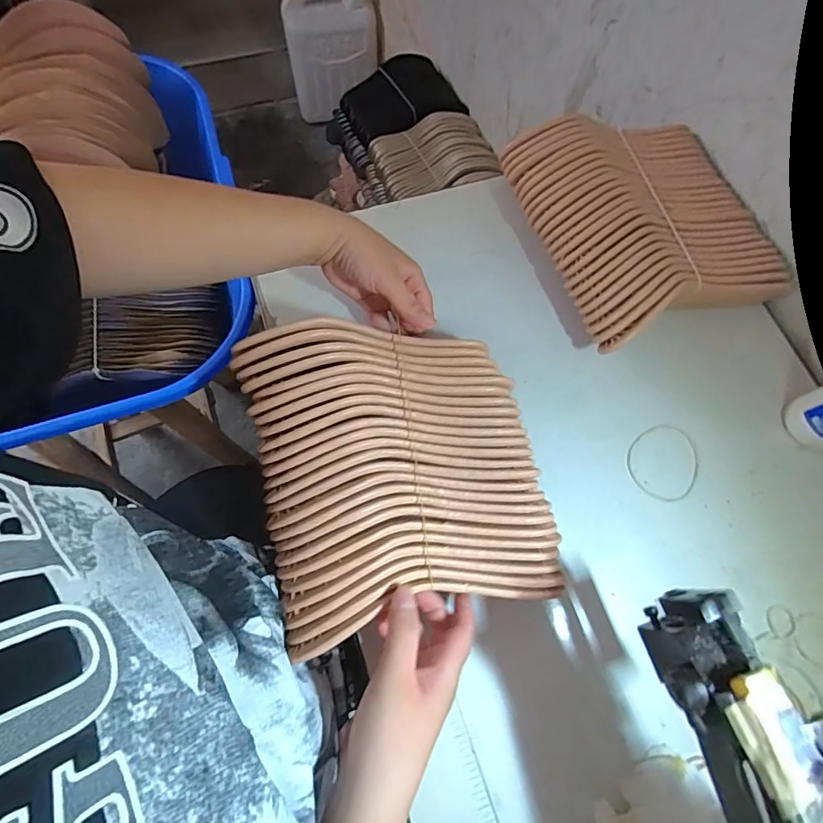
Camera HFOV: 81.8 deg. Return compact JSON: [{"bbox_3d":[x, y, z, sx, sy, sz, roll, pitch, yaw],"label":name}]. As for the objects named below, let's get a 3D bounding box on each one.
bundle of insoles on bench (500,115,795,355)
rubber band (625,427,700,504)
[{"bbox_3d":[0.239,-0.199,0.502,0.216,0.084,0.243,-19,71,-9],"label":"bundle of insoles on bench"},{"bbox_3d":[0.246,0.049,0.463,0.067,0.004,0.078,33,72,10],"label":"rubber band"}]

